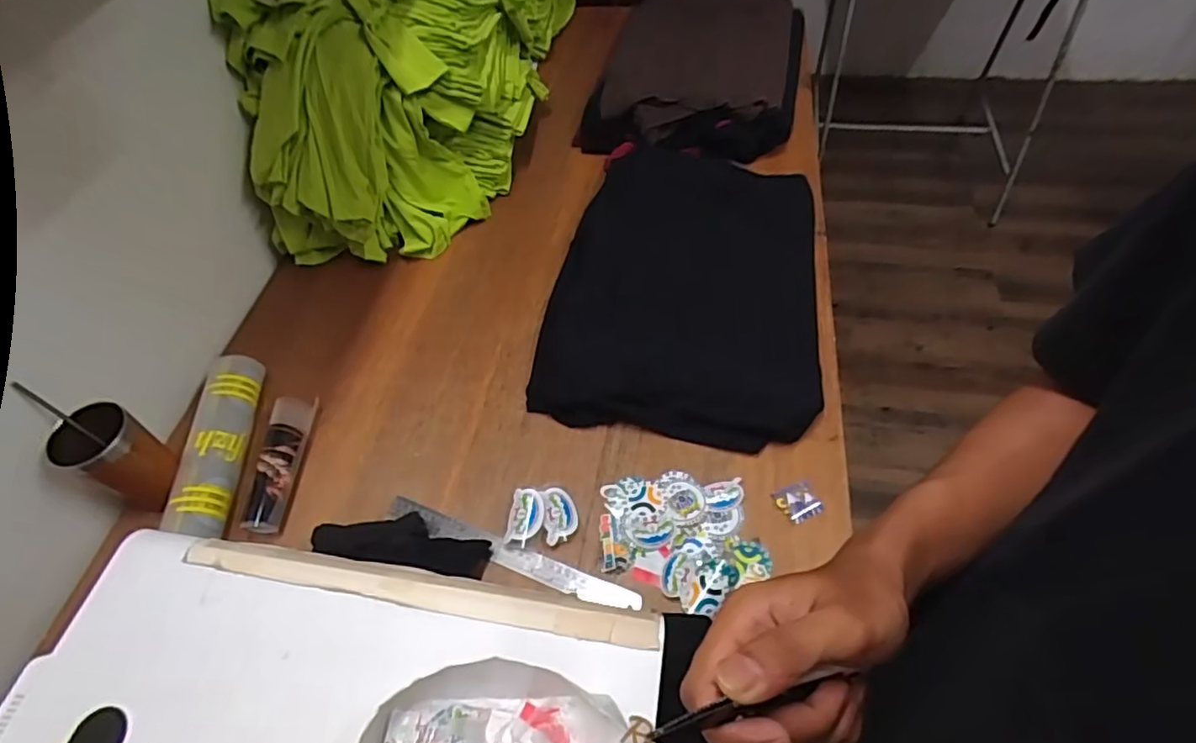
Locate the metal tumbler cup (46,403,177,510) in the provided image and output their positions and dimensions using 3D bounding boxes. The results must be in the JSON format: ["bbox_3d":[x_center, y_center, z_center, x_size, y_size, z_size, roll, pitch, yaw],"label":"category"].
[{"bbox_3d":[-0.554,0.103,0.720,0.065,0.140,0.075,19,58,18],"label":"metal tumbler cup"}]

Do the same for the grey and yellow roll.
[{"bbox_3d":[-0.481,0.089,0.778,0.065,0.054,0.245,-6,54,1],"label":"grey and yellow roll"}]

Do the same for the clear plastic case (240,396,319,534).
[{"bbox_3d":[-0.398,0.113,0.769,0.052,0.050,0.180,1,54,6],"label":"clear plastic case"}]

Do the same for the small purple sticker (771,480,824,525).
[{"bbox_3d":[0.238,0.155,0.732,0.049,0.005,0.043,-22,55,-10],"label":"small purple sticker"}]

